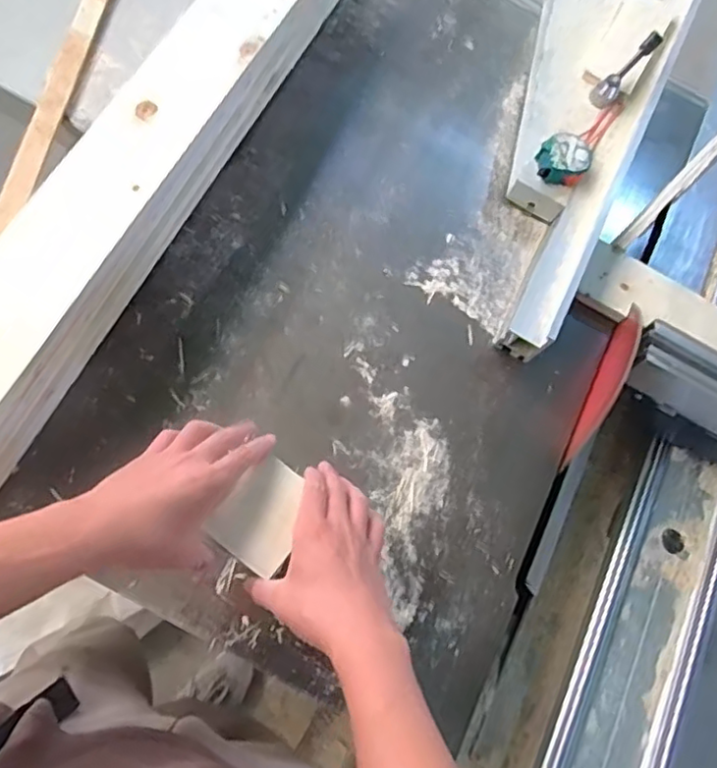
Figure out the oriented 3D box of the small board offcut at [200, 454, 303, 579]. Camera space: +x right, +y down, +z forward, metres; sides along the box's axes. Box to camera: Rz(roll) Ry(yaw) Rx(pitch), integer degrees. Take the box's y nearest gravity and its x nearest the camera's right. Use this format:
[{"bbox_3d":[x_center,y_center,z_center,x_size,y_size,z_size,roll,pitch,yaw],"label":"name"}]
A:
[{"bbox_3d":[-0.079,0.115,0.553,0.066,0.012,0.086,34,71,10],"label":"small board offcut"}]

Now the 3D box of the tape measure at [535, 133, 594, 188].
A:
[{"bbox_3d":[0.256,-0.279,0.789,0.062,0.030,0.056,27,70,7],"label":"tape measure"}]

